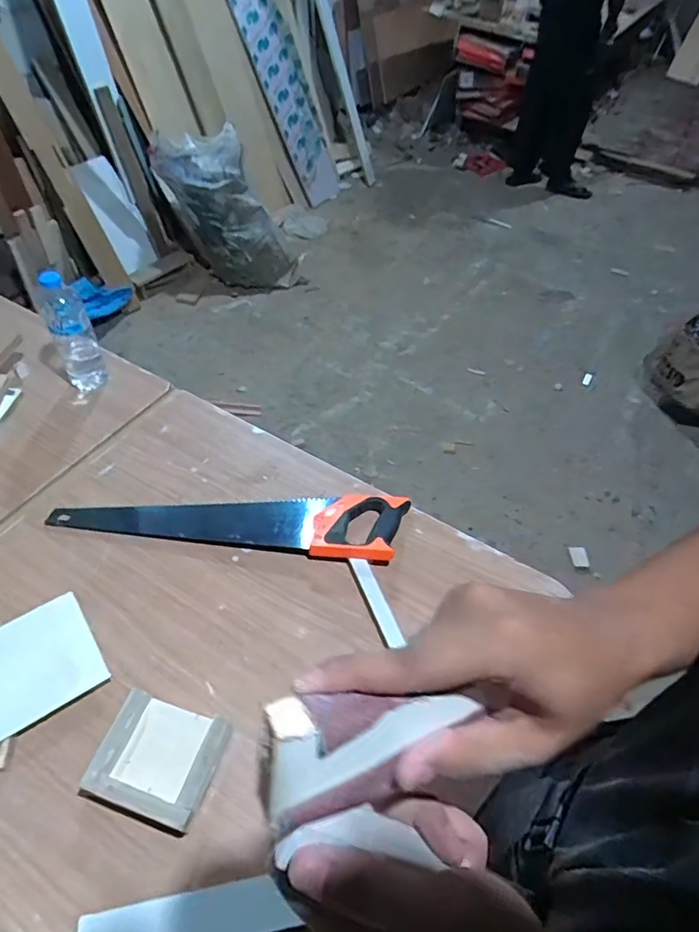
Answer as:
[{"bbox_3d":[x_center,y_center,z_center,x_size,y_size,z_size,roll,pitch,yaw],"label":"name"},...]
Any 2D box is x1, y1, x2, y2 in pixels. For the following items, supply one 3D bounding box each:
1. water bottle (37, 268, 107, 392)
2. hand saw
[{"bbox_3d":[-0.474,-0.229,0.933,0.068,0.202,0.071,-22,55,-20],"label":"water bottle"},{"bbox_3d":[-0.178,0.064,0.821,0.521,0.039,0.122,7,50,3],"label":"hand saw"}]

